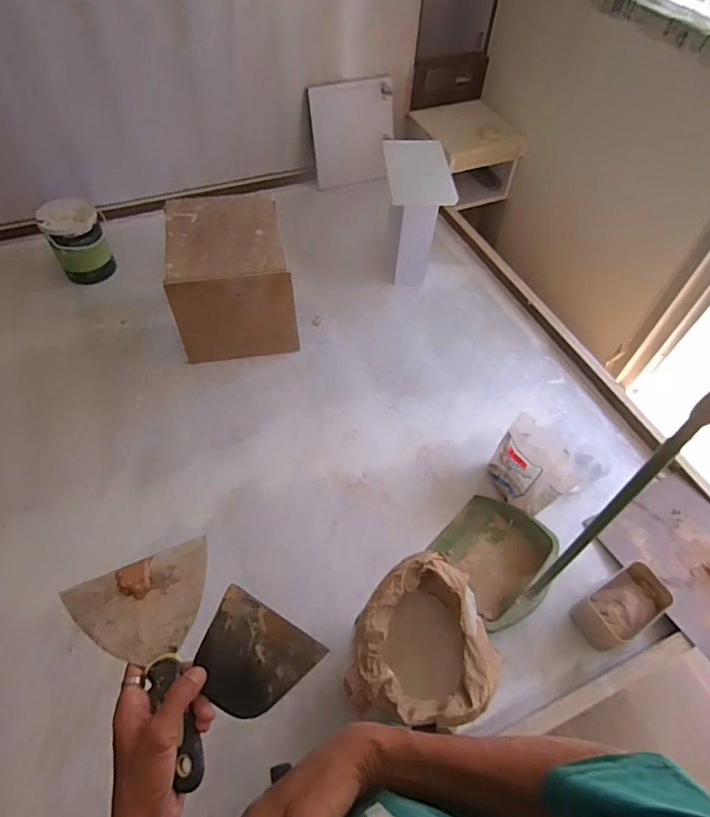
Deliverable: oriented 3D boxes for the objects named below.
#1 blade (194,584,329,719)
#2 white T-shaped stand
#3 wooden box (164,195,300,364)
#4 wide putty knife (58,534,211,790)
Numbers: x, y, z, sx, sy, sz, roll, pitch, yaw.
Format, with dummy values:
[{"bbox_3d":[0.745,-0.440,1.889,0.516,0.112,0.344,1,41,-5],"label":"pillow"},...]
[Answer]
[{"bbox_3d":[-0.096,0.230,0.453,0.101,0.005,0.091,35,85,-3],"label":"blade"},{"bbox_3d":[0.199,-0.604,1.604,0.206,0.413,0.163,-1,52,-3],"label":"white T-shaped stand"},{"bbox_3d":[-0.360,-0.380,1.437,0.325,0.283,0.380,-10,53,-10],"label":"wooden box"},{"bbox_3d":[-0.178,0.232,0.459,0.131,0.019,0.198,-22,56,-18],"label":"wide putty knife"}]

